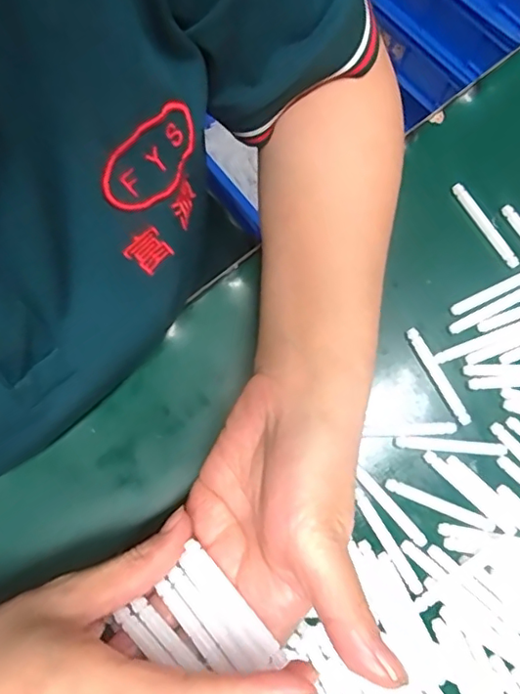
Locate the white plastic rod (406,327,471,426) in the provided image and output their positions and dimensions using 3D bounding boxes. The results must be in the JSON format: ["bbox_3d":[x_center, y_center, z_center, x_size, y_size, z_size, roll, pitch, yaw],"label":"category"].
[{"bbox_3d":[0.096,0.015,0.300,0.007,0.004,0.057,-28,78,-8],"label":"white plastic rod"}]

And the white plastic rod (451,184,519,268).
[{"bbox_3d":[0.131,-0.071,0.321,0.006,0.005,0.058,-31,78,-8],"label":"white plastic rod"}]

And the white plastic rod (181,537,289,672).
[{"bbox_3d":[-0.011,0.098,0.215,0.006,0.004,0.056,-42,61,-11],"label":"white plastic rod"}]

